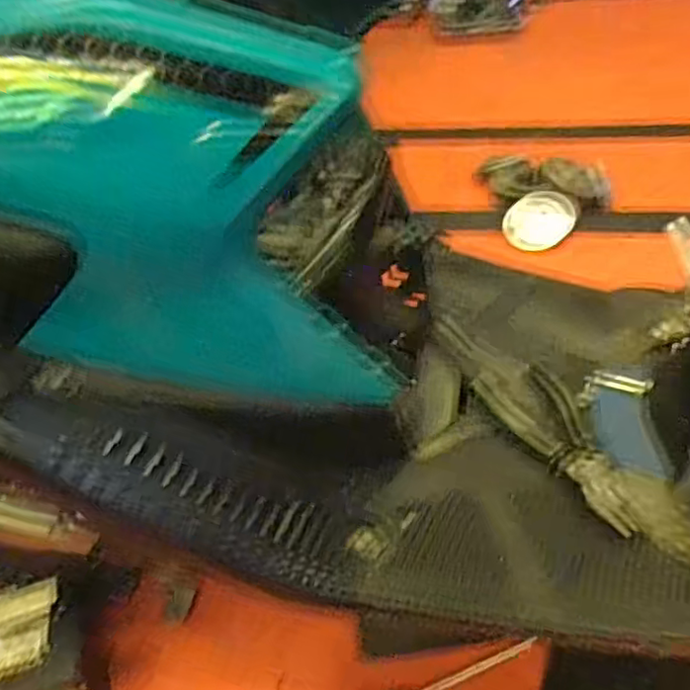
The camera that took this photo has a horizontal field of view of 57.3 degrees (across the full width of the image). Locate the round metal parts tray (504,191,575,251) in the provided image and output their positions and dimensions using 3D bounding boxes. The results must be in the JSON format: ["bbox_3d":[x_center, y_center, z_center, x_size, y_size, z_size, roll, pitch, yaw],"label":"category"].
[{"bbox_3d":[0.379,-0.237,1.238,0.127,0.102,0.020,4,15,15],"label":"round metal parts tray"}]

